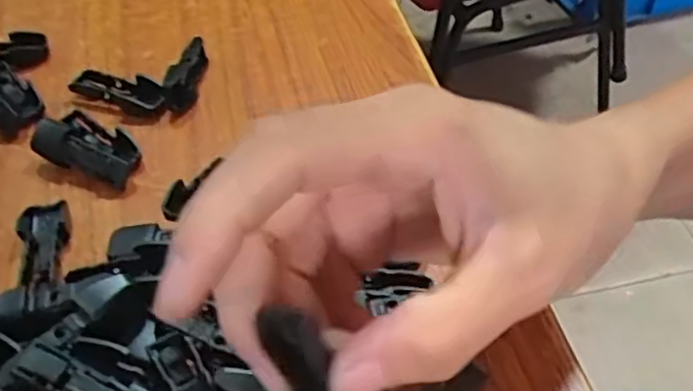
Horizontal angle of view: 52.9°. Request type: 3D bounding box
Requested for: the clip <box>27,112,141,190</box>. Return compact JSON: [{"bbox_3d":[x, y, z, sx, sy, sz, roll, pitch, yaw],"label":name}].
[{"bbox_3d":[-0.117,-0.024,0.315,0.055,0.019,0.030,20,50,23],"label":"clip"}]

